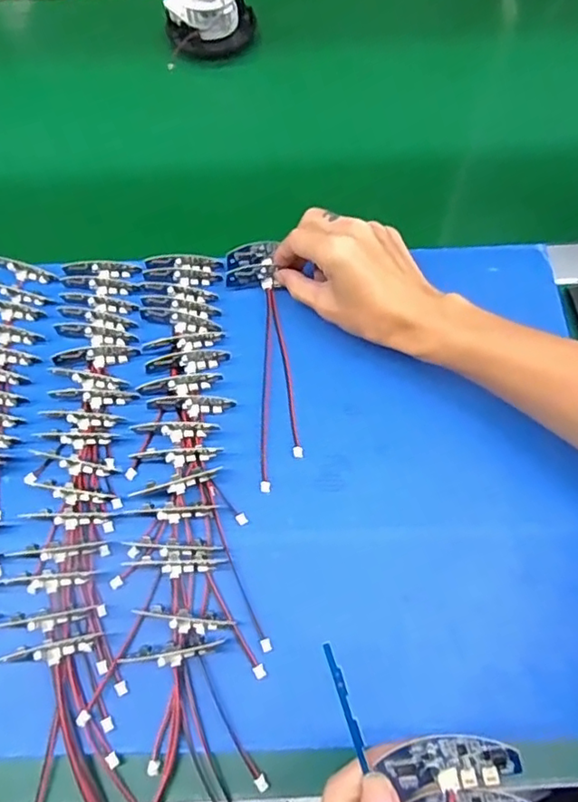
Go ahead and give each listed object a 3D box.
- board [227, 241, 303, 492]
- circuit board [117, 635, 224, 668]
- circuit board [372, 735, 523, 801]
[{"bbox_3d":[-0.019,-0.034,0.437,0.039,0.020,0.201,-8,70,-1],"label":"board"},{"bbox_3d":[-0.072,0.152,0.344,0.062,0.023,0.014,-10,65,-2],"label":"circuit board"},{"bbox_3d":[0.070,0.160,0.251,0.057,0.008,0.024,-27,84,15],"label":"circuit board"}]

